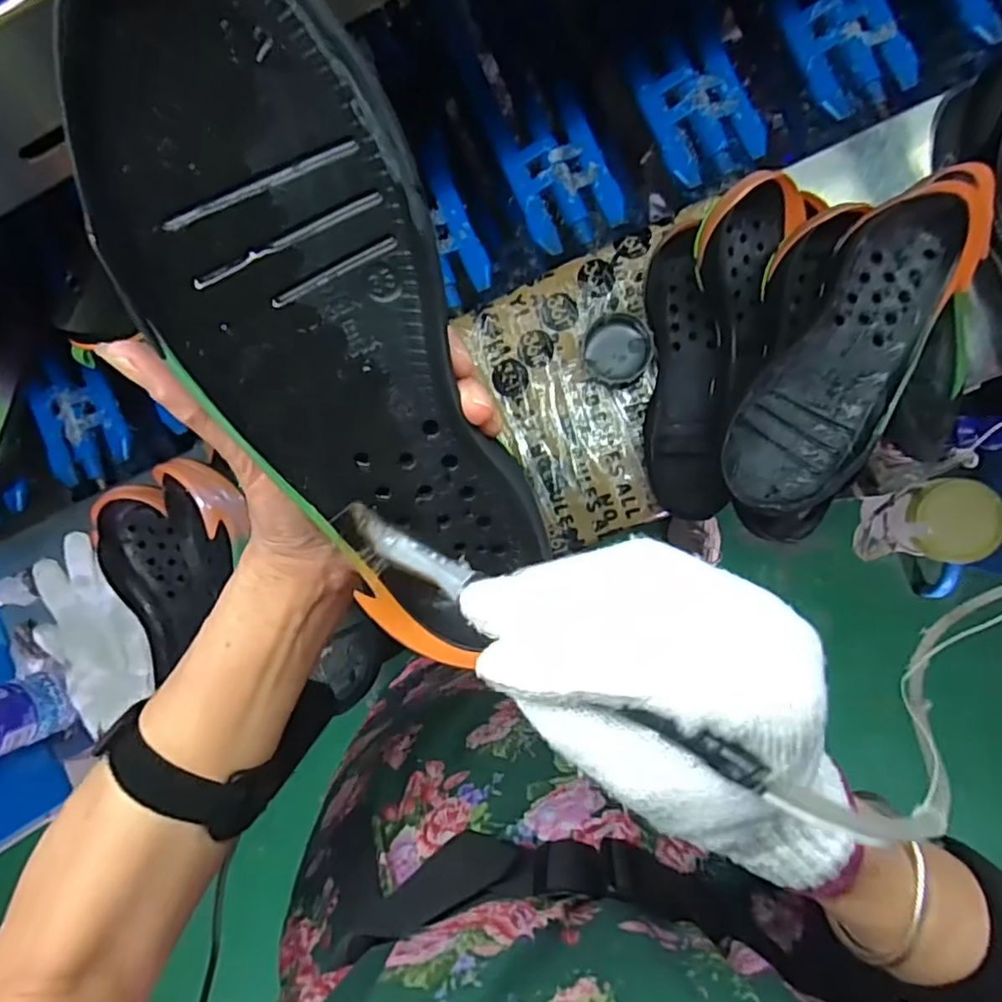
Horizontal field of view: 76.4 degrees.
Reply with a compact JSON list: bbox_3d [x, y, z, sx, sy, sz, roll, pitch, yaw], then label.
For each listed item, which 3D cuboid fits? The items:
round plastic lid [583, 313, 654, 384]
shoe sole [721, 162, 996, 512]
[{"bbox_3d":[0.103,-0.133,0.561,0.055,0.024,0.058,0,92,7],"label":"round plastic lid"},{"bbox_3d":[0.237,-0.101,0.424,0.083,0.035,0.242,32,96,5],"label":"shoe sole"}]

